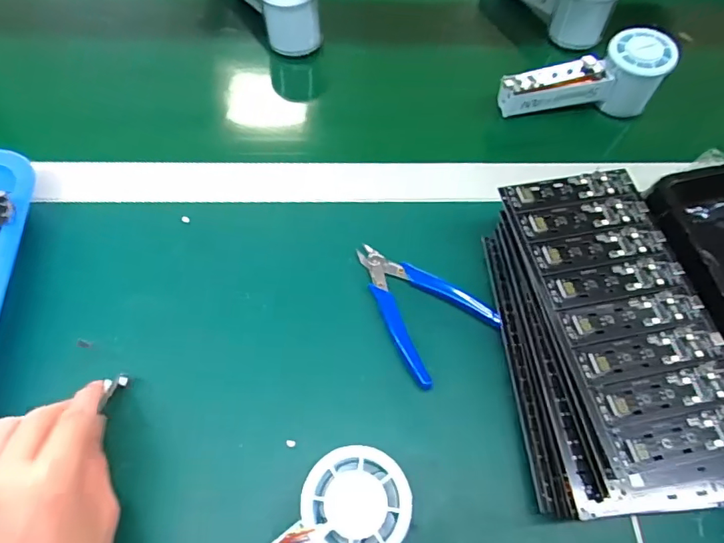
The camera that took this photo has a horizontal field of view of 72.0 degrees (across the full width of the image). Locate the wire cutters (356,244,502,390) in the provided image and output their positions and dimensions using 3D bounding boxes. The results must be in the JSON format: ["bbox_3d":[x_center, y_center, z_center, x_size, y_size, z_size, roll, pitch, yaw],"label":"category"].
[{"bbox_3d":[0.046,0.019,0.374,0.075,0.011,0.115,-25,66,-15],"label":"wire cutters"}]

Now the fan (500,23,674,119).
[{"bbox_3d":[0.208,-0.190,0.476,0.151,0.058,0.056,-2,62,-4],"label":"fan"}]

